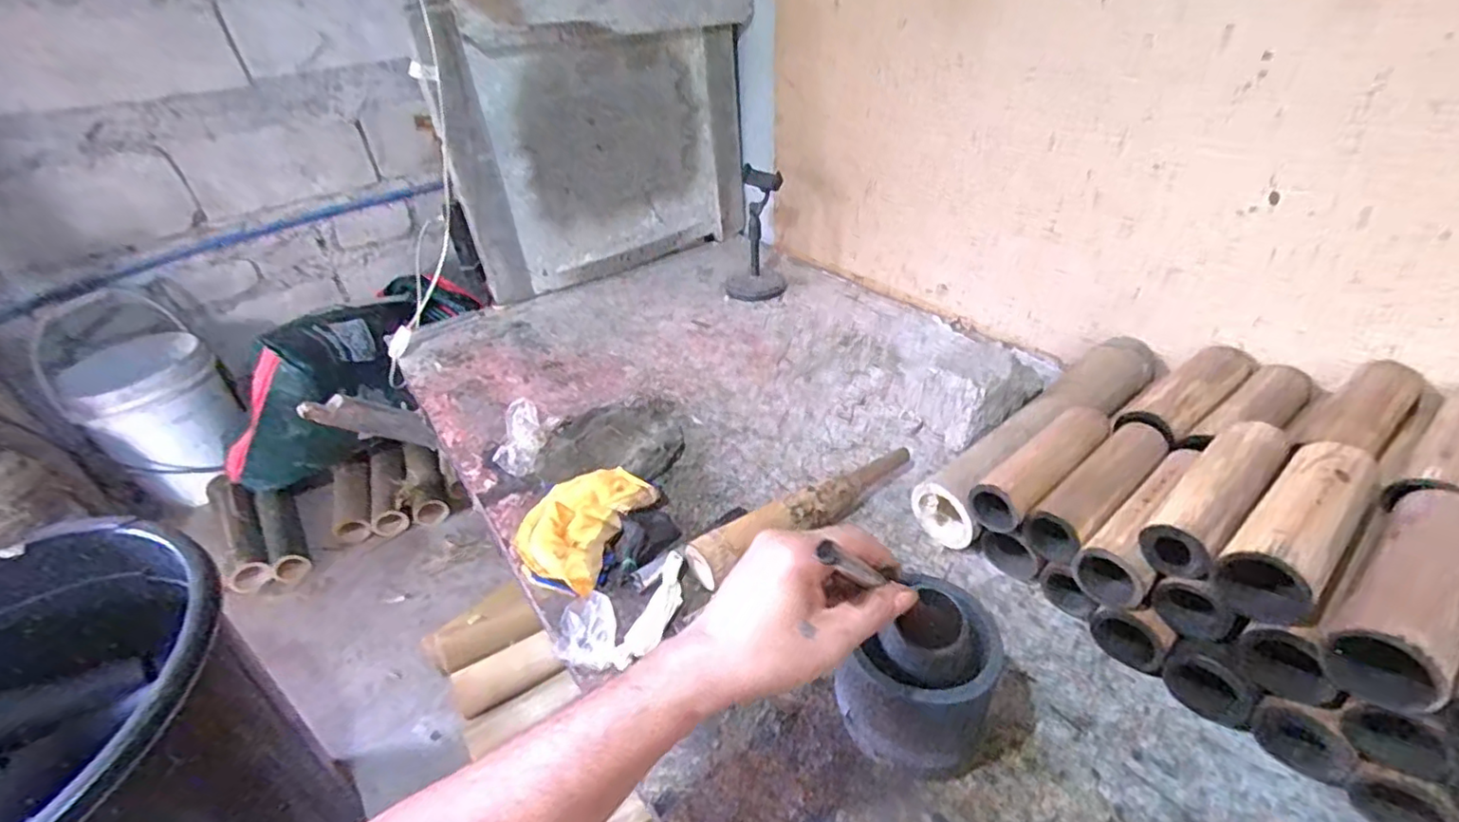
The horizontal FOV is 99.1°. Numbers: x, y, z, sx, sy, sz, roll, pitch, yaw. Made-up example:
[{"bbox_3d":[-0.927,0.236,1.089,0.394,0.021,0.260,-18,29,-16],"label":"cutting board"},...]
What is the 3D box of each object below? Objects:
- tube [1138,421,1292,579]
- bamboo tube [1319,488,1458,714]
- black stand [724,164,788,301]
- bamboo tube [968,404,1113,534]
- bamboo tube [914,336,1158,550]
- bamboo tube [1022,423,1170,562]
[{"bbox_3d":[0.396,0.067,0.502,0.179,0.048,0.049,-27,41,-31],"label":"tube"},{"bbox_3d":[0.454,0.120,0.415,0.176,0.065,0.058,-28,41,-32],"label":"bamboo tube"},{"bbox_3d":[0.044,-0.301,1.075,0.107,0.194,0.111,-1,35,3],"label":"black stand"},{"bbox_3d":[0.309,0.054,0.606,0.187,0.047,0.053,-25,40,-30],"label":"bamboo tube"},{"bbox_3d":[0.359,0.021,0.708,0.389,0.085,0.078,-26,41,-29],"label":"bamboo tube"},{"bbox_3d":[0.344,0.075,0.577,0.180,0.052,0.052,-26,40,-31],"label":"bamboo tube"}]

